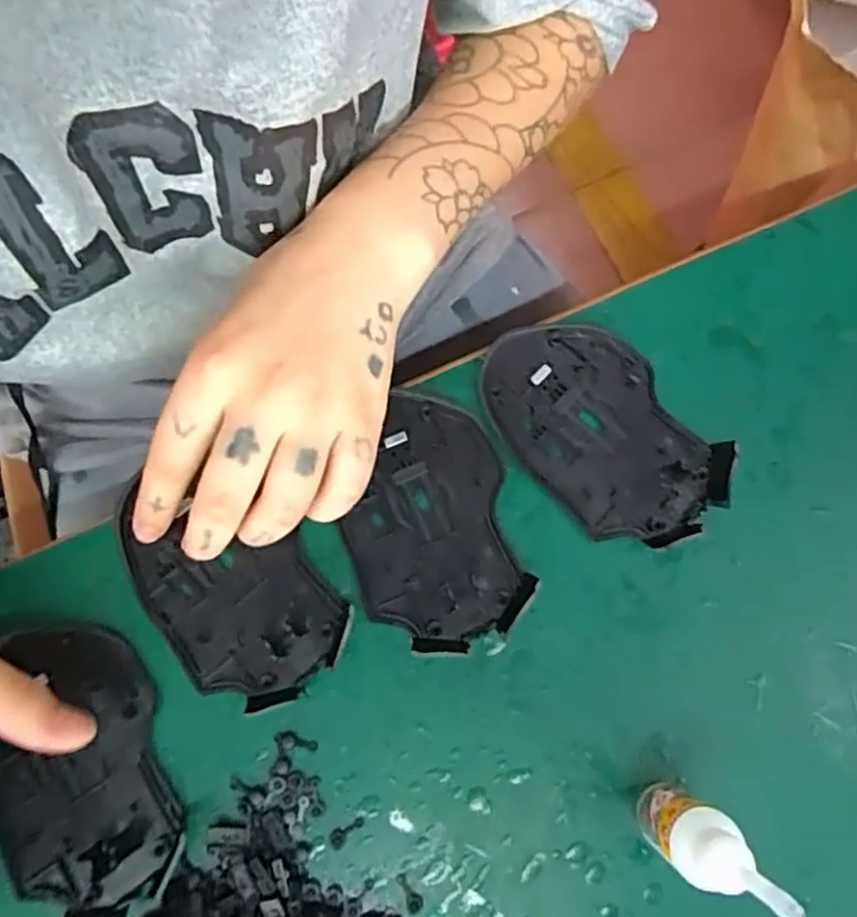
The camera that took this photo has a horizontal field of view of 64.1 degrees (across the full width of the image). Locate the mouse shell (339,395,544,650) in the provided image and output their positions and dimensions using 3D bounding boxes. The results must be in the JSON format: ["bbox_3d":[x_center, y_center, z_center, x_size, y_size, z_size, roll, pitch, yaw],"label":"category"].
[{"bbox_3d":[-0.001,0.024,0.290,0.069,0.012,0.108,-14,76,-2],"label":"mouse shell"}]

